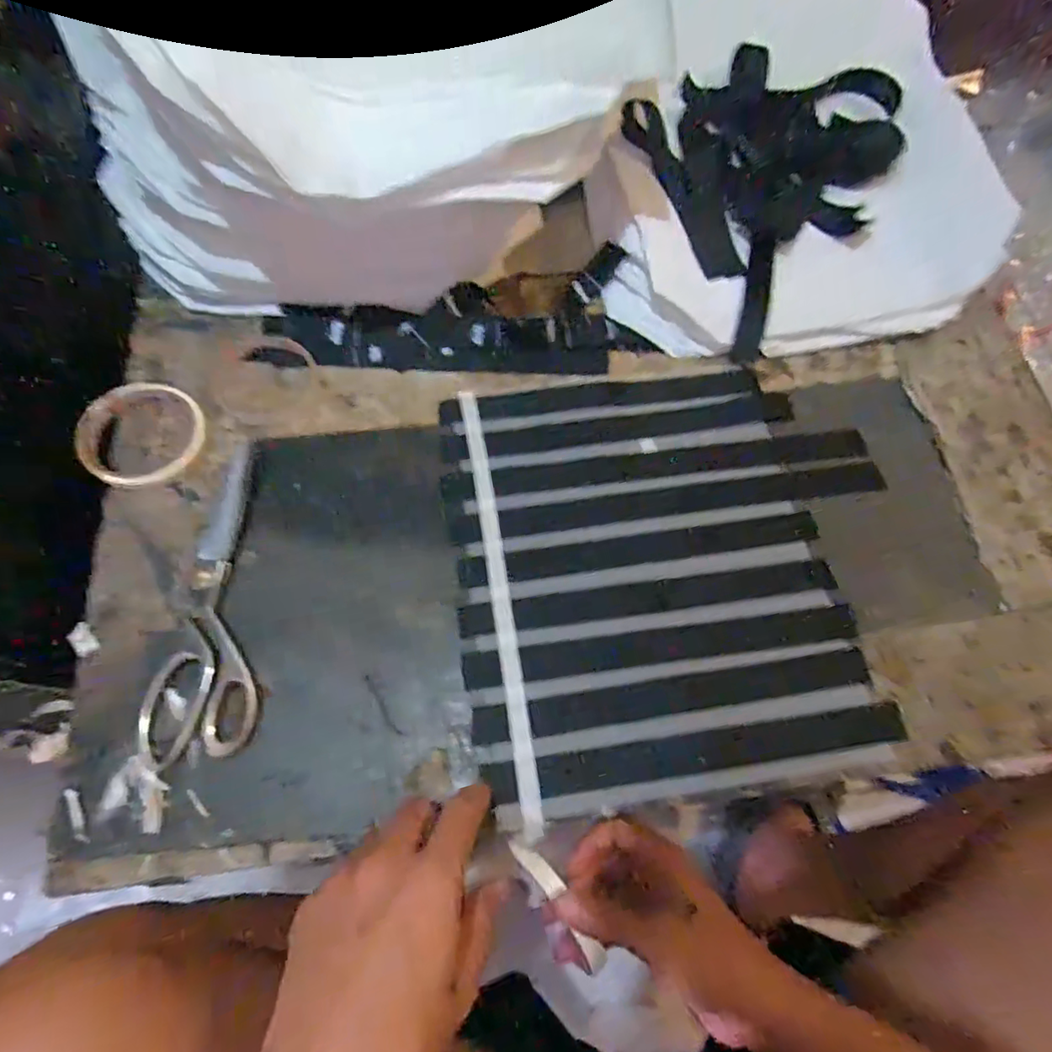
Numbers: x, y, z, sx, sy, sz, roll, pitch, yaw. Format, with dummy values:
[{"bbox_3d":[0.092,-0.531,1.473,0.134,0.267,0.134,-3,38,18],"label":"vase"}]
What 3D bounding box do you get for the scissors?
[{"bbox_3d":[-0.230,0.044,0.399,0.070,0.009,0.226,-11,68,-6],"label":"scissors"}]

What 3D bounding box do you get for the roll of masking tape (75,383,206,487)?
[{"bbox_3d":[-0.297,-0.073,0.435,0.087,0.013,0.084,1,68,-2],"label":"roll of masking tape"}]

